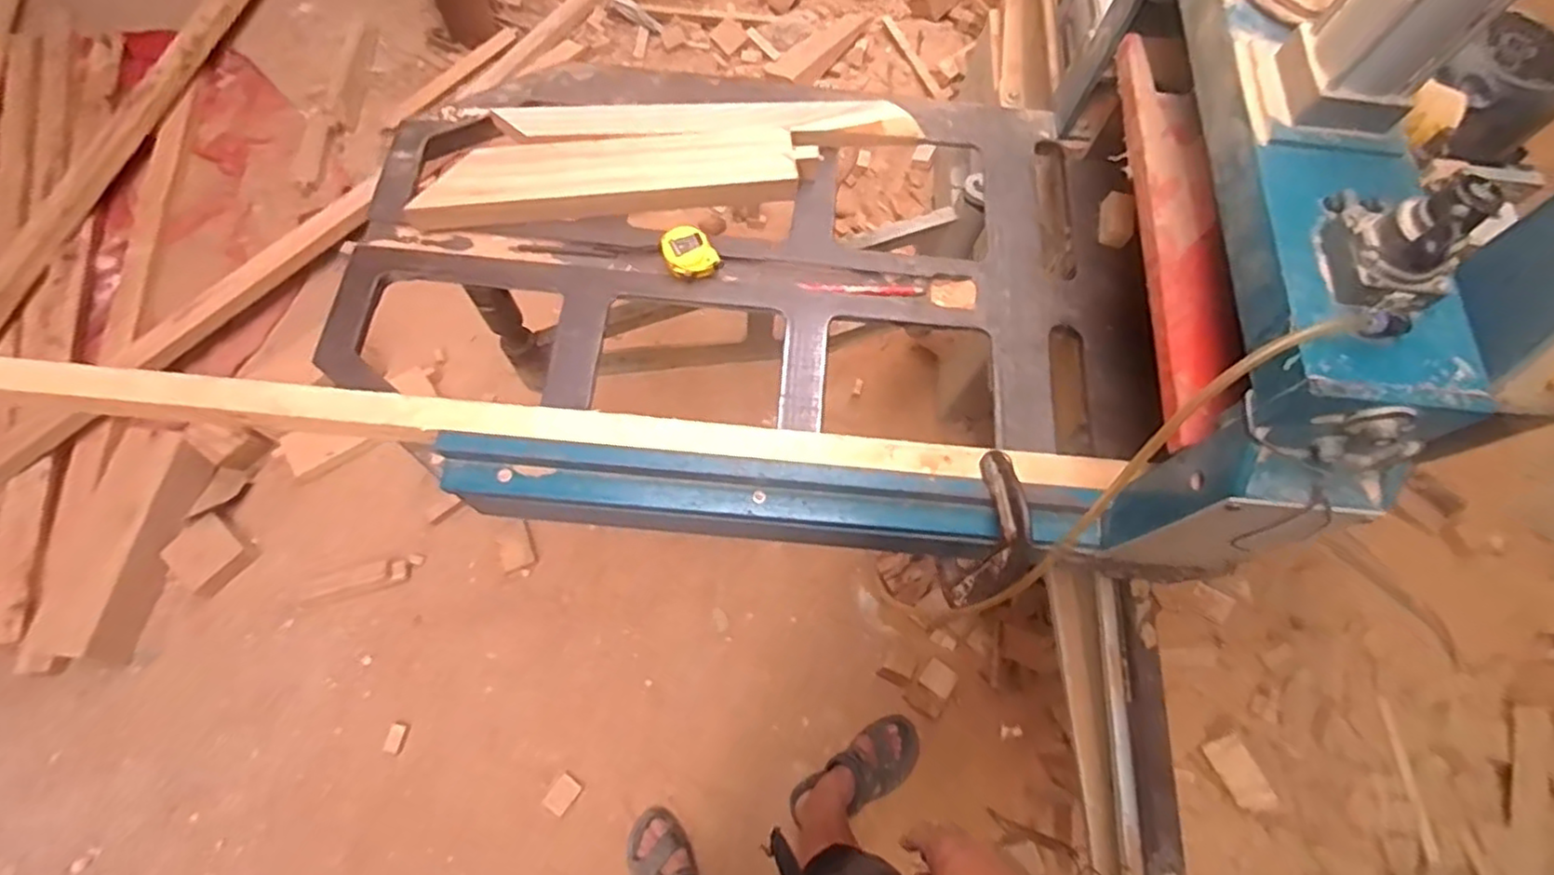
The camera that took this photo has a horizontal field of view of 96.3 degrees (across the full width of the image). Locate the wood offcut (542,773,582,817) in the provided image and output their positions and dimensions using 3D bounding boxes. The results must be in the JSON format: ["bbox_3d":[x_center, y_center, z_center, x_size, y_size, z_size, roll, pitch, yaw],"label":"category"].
[{"bbox_3d":[-0.411,0.686,1.333,0.046,0.012,0.067,35,74,13],"label":"wood offcut"}]

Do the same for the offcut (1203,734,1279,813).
[{"bbox_3d":[0.850,0.616,1.270,0.062,0.020,0.129,-29,76,-9],"label":"offcut"}]

